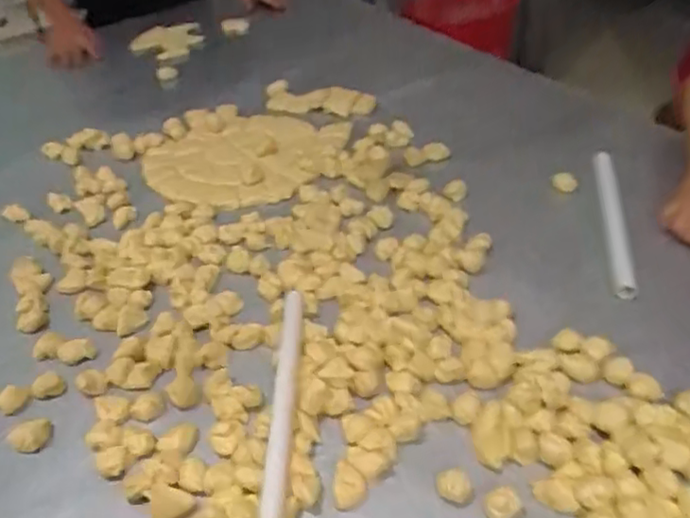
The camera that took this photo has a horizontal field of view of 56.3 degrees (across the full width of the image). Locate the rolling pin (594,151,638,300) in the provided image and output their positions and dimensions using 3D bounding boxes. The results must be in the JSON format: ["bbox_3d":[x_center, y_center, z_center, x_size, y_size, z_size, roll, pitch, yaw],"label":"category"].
[{"bbox_3d":[0.346,-0.055,0.836,0.026,0.023,0.280,4,41,11],"label":"rolling pin"}]

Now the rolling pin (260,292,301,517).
[{"bbox_3d":[-0.062,0.136,0.639,0.026,0.020,0.276,-3,40,4],"label":"rolling pin"}]

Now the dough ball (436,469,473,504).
[{"bbox_3d":[0.098,0.203,0.581,0.030,0.018,0.024,10,43,18],"label":"dough ball"}]

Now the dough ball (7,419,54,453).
[{"bbox_3d":[-0.321,0.179,0.659,0.035,0.014,0.034,-4,40,3],"label":"dough ball"}]

